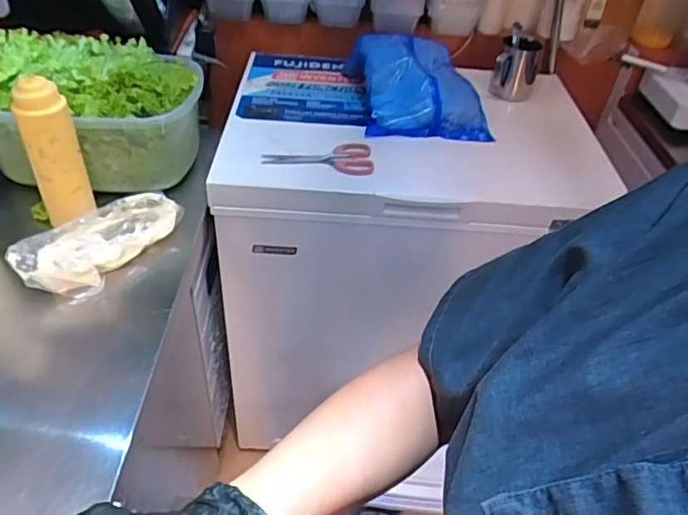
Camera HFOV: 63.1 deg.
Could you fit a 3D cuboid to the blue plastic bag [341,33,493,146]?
[{"bbox_3d":[0.141,-0.336,1.077,0.240,0.100,0.255,-2,42,-9],"label":"blue plastic bag"}]

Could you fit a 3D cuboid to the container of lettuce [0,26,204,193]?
[{"bbox_3d":[-0.407,-0.241,0.917,0.338,0.173,0.226,0,42,-7],"label":"container of lettuce"}]

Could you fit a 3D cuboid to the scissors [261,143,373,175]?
[{"bbox_3d":[-0.043,-0.165,0.942,0.183,0.019,0.074,-1,42,-8],"label":"scissors"}]

